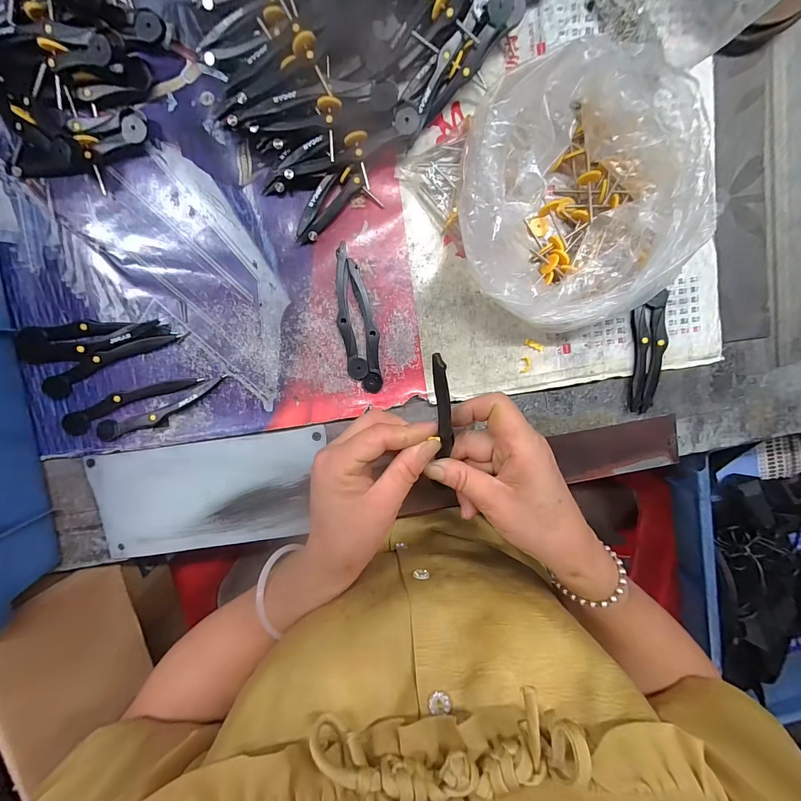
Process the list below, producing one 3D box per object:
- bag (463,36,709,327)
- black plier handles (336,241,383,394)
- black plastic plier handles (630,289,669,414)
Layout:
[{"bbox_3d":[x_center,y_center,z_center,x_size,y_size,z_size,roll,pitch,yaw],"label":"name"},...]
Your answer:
[{"bbox_3d":[0.129,-0.151,0.281,0.165,0.072,0.183,-3,98,-4],"label":"bag"},{"bbox_3d":[-0.038,-0.067,0.313,0.030,0.007,0.122,-12,98,-3],"label":"black plier handles"},{"bbox_3d":[0.226,-0.043,0.334,0.029,0.008,0.106,-1,98,-4],"label":"black plastic plier handles"}]

